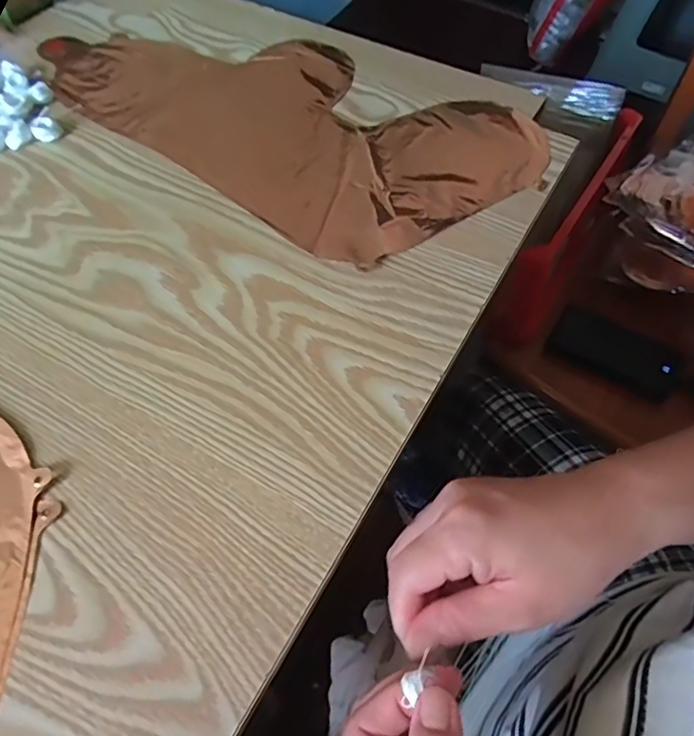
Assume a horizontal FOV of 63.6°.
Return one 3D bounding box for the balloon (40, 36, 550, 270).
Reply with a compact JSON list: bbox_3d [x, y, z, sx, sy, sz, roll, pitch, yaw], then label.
[{"bbox_3d":[-0.055,-0.216,0.466,0.404,0.007,0.206,34,65,20],"label":"balloon"}]

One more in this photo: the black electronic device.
[{"bbox_3d":[0.335,-0.020,0.701,0.156,0.014,0.070,26,98,8],"label":"black electronic device"}]

